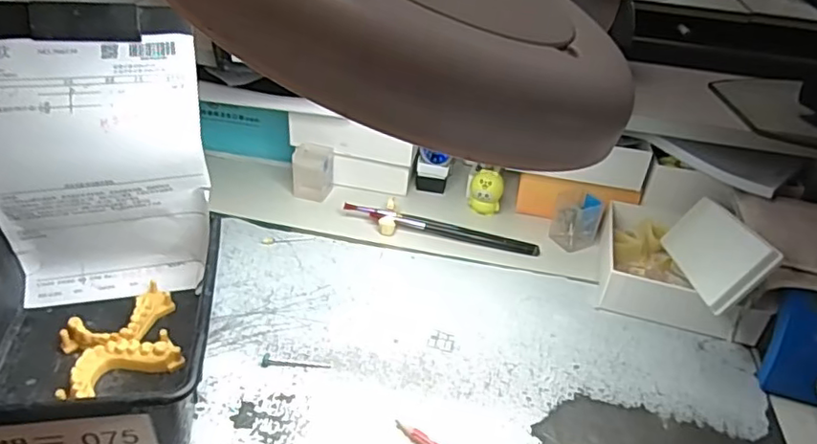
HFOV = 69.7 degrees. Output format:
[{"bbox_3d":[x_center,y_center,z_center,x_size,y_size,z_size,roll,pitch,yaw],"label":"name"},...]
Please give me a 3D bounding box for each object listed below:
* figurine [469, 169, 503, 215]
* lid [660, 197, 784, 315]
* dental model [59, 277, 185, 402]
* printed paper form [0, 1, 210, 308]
[{"bbox_3d":[0.079,-0.030,0.602,0.031,0.045,0.025,13,35,11],"label":"figurine"},{"bbox_3d":[0.245,0.020,0.475,0.013,0.059,0.139,36,20,-4],"label":"lid"},{"bbox_3d":[-0.206,0.080,0.421,0.074,0.019,0.103,-13,38,-25],"label":"dental model"},{"bbox_3d":[-0.228,-0.037,0.440,0.148,0.189,0.076,-4,35,-13],"label":"printed paper form"}]

